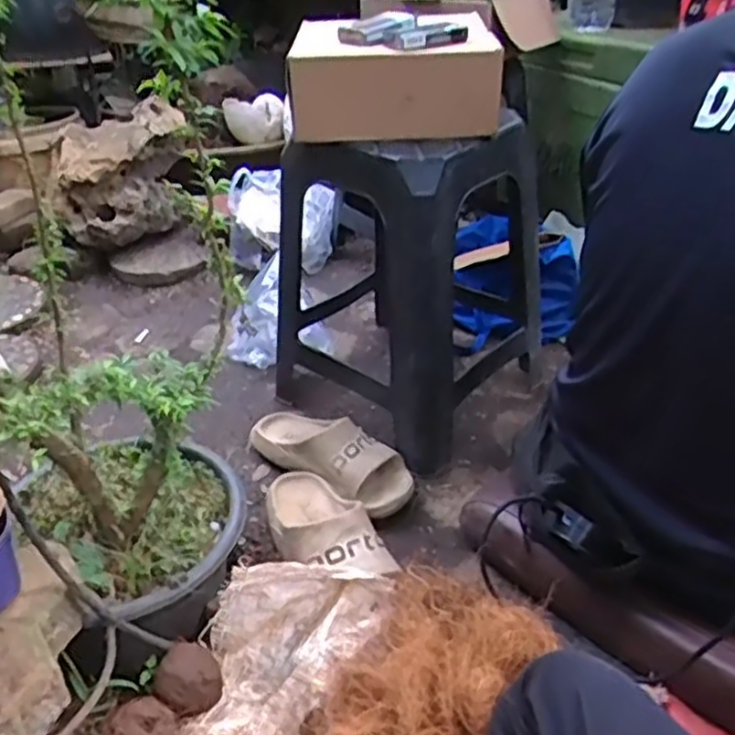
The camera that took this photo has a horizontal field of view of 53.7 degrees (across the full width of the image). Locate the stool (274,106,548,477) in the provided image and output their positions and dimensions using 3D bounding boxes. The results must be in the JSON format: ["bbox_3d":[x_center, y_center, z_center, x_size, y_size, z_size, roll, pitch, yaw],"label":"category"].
[{"bbox_3d":[0.096,-0.170,1.135,0.434,0.439,0.372,-27,39,-33],"label":"stool"}]

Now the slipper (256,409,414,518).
[{"bbox_3d":[-0.048,0.119,1.037,0.111,0.075,0.277,-29,41,-35],"label":"slipper"}]

